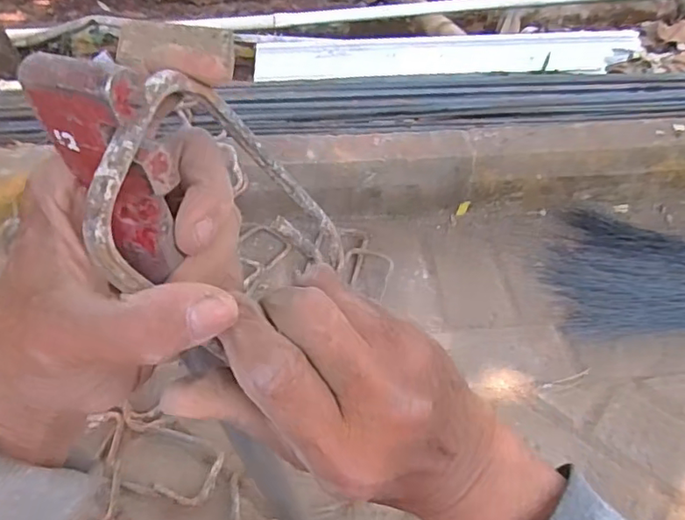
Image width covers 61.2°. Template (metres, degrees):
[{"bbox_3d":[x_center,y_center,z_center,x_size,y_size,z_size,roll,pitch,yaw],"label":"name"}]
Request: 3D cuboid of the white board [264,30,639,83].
[{"bbox_3d":[0.188,-0.389,1.102,0.712,0.025,0.105,1,69,7],"label":"white board"}]

